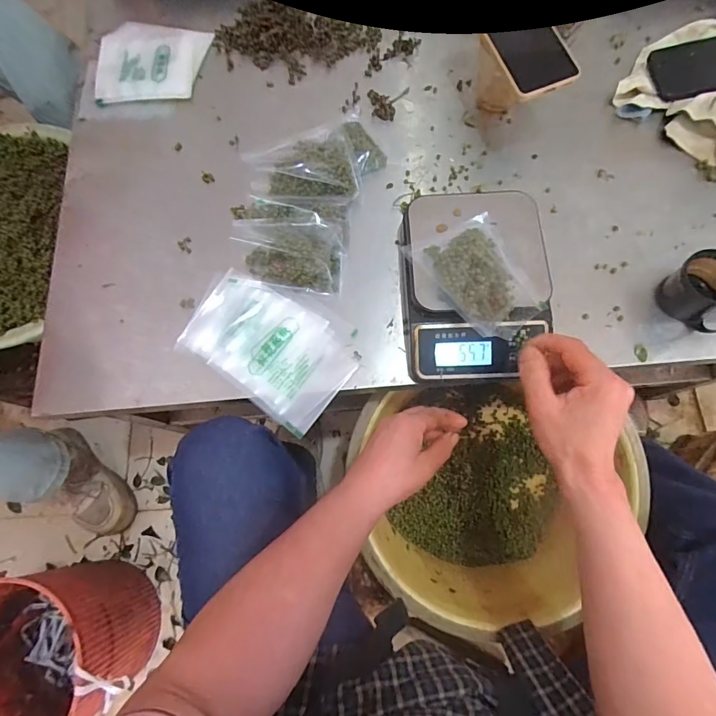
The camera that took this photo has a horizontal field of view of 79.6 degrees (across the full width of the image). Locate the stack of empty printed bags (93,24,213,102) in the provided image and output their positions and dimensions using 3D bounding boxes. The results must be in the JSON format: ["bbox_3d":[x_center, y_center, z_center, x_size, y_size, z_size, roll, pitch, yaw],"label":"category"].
[{"bbox_3d":[-0.295,-0.424,0.614,0.150,0.021,0.116,3,72,3],"label":"stack of empty printed bags"}]

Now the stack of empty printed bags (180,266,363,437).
[{"bbox_3d":[-0.096,-0.018,0.485,0.188,0.013,0.131,33,76,12],"label":"stack of empty printed bags"}]

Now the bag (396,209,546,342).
[{"bbox_3d":[0.125,-0.089,0.438,0.102,0.037,0.140,-29,75,-6],"label":"bag"}]

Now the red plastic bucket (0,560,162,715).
[{"bbox_3d":[-0.501,0.467,0.680,0.266,0.241,0.238,-19,74,-4],"label":"red plastic bucket"}]

